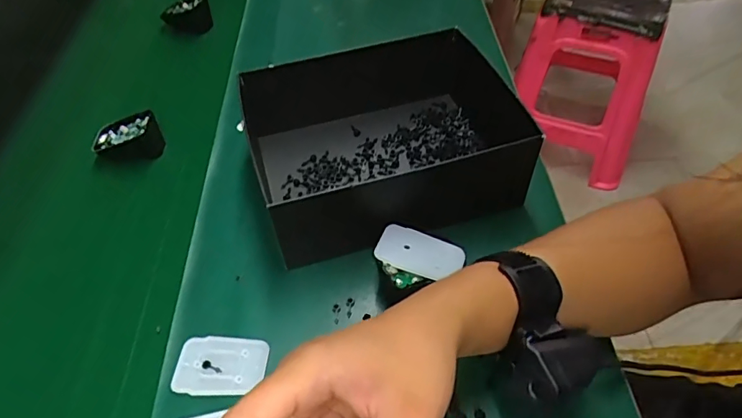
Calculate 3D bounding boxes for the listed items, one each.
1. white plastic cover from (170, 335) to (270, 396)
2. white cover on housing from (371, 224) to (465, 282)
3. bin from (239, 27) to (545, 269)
[{"bbox_3d":[-0.114,0.118,0.373,0.067,0.004,0.045,3,50,4],"label":"white plastic cover"},{"bbox_3d":[0.039,0.035,0.393,0.066,0.006,0.041,20,49,5],"label":"white cover on housing"},{"bbox_3d":[0.009,-0.069,0.474,0.238,0.086,0.194,-15,51,-10],"label":"bin"}]

